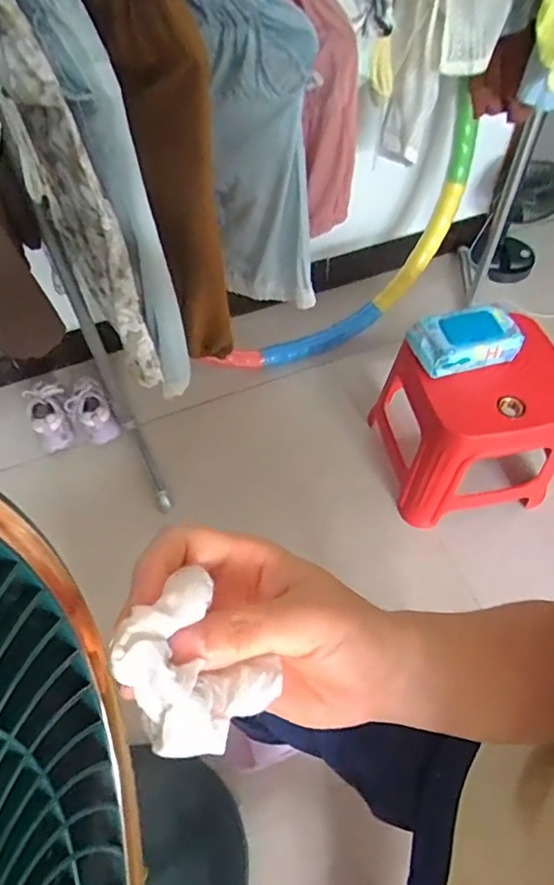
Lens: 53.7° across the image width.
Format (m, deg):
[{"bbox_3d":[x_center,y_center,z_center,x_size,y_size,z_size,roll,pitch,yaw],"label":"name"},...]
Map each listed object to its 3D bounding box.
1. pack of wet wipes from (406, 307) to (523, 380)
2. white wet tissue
[{"bbox_3d":[0.318,-0.175,0.921,0.170,0.063,0.094,-13,58,-7],"label":"pack of wet wipes"},{"bbox_3d":[-0.030,0.077,0.189,0.049,0.037,0.045,40,66,23],"label":"white wet tissue"}]

